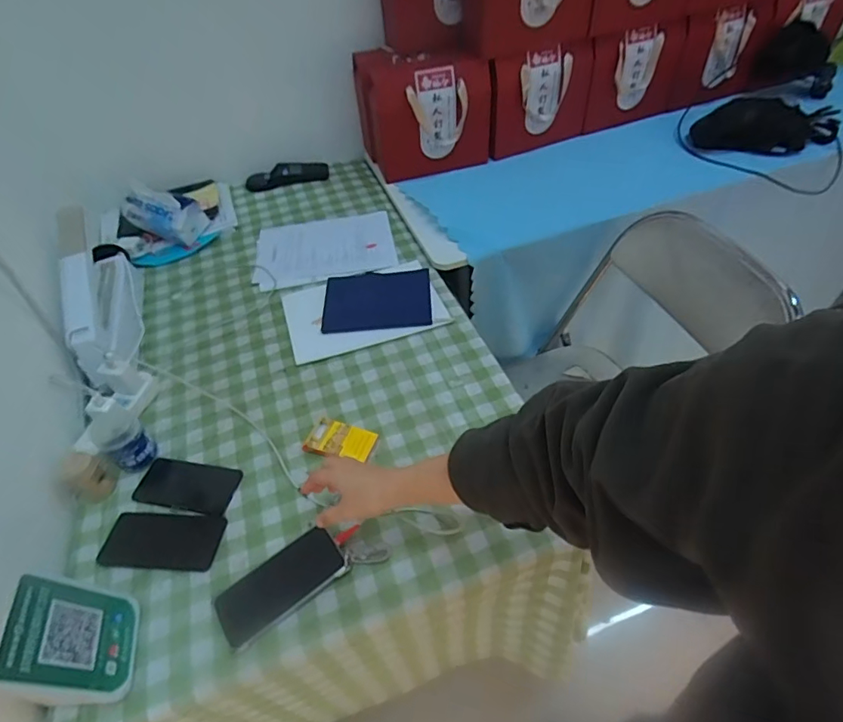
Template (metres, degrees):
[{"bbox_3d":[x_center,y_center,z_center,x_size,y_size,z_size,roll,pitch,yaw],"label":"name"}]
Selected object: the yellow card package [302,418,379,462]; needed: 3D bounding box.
[{"bbox_3d":[-0.123,0.122,0.763,0.109,0.021,0.060,9,50,14],"label":"yellow card package"}]

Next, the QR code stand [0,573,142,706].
[{"bbox_3d":[-0.378,0.304,0.545,0.066,0.131,0.119,-14,49,-6],"label":"QR code stand"}]

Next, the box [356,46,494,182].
[{"bbox_3d":[0.002,-0.638,1.285,0.313,0.263,0.204,-13,49,-5],"label":"box"}]

